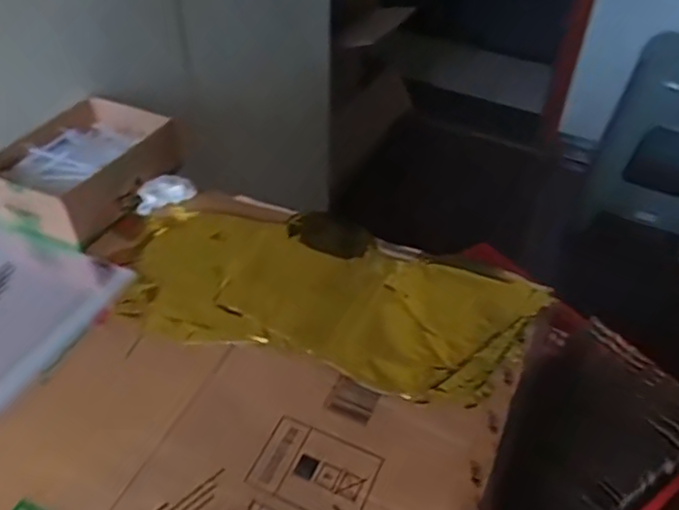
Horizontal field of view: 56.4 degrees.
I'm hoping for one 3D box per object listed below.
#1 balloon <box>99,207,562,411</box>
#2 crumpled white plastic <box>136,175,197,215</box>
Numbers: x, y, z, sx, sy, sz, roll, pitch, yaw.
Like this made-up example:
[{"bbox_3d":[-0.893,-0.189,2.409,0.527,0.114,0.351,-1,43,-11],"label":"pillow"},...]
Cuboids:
[{"bbox_3d":[-0.014,0.036,0.633,0.403,0.026,0.205,8,42,7],"label":"balloon"},{"bbox_3d":[-0.202,-0.072,0.732,0.068,0.025,0.030,-21,47,-24],"label":"crumpled white plastic"}]

